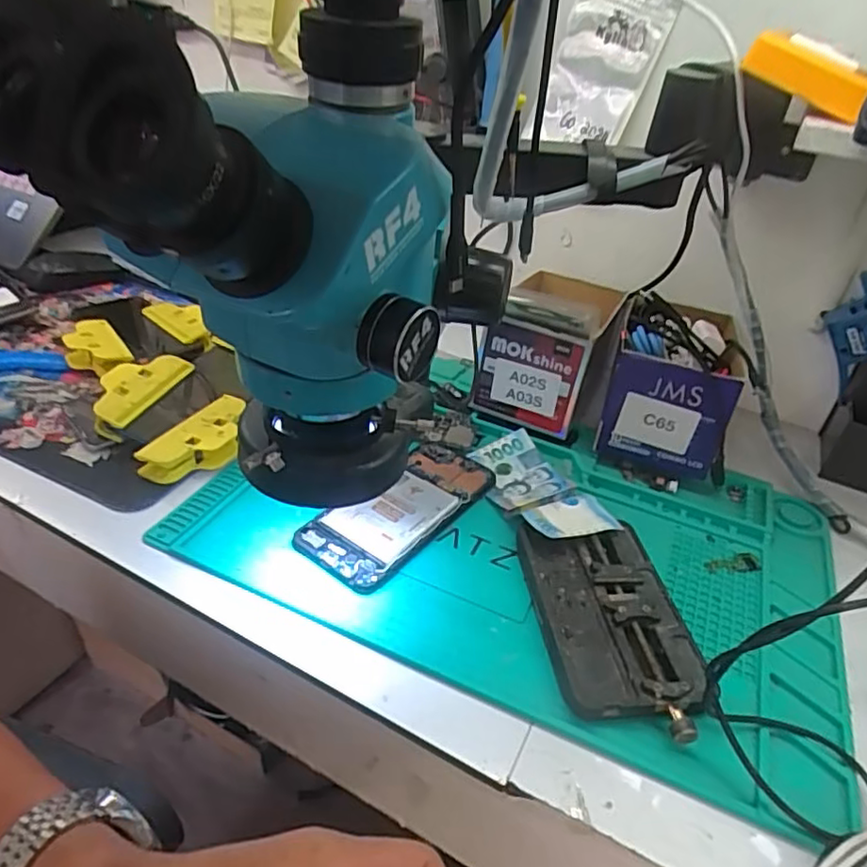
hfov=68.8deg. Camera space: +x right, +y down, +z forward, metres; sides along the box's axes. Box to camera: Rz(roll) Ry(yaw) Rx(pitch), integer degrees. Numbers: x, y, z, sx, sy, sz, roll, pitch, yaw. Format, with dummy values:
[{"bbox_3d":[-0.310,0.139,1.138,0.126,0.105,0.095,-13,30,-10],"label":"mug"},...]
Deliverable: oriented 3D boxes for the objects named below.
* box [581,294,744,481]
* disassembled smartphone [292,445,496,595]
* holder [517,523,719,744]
[{"bbox_3d":[0.215,-0.055,0.588,0.112,0.106,0.188,17,36,14],"label":"box"},{"bbox_3d":[-0.022,0.053,0.475,0.071,0.009,0.163,26,39,26],"label":"disassembled smartphone"},{"bbox_3d":[0.113,0.118,0.403,0.090,0.024,0.151,2,35,-6],"label":"holder"}]

